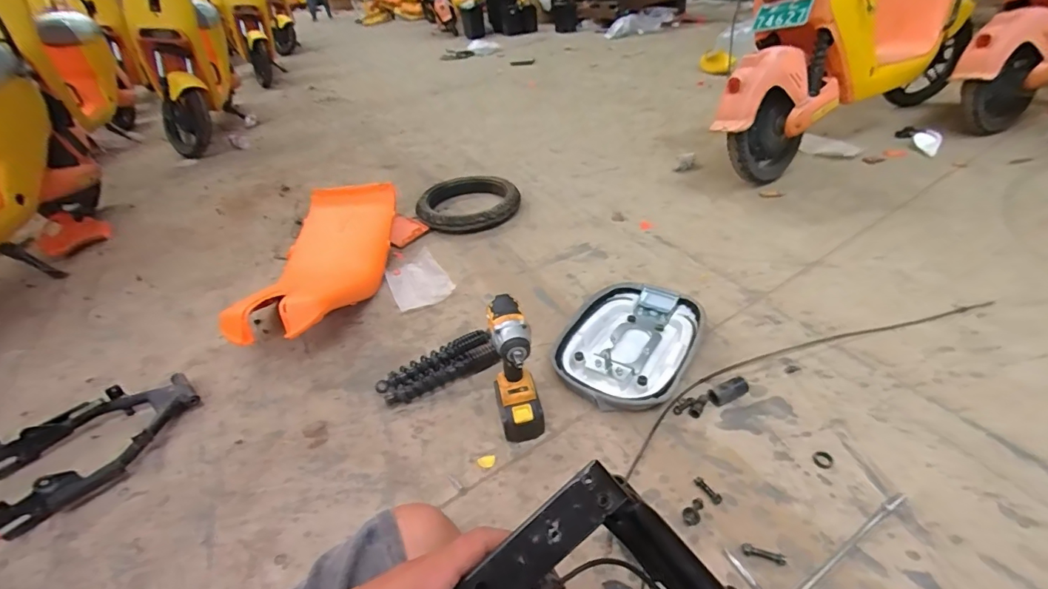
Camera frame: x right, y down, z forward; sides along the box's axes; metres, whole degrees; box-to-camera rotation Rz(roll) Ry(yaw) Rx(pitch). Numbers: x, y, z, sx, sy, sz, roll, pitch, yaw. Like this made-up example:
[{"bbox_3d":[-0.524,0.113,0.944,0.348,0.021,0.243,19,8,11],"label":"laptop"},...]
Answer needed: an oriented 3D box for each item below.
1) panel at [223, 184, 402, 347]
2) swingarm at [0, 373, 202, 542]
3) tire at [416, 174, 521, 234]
[{"bbox_3d":[-0.571,-0.086,1.310,0.307,0.160,0.660,-3,39,4],"label":"panel"},{"bbox_3d":[-0.835,0.287,0.897,0.342,0.087,0.240,-32,45,-29],"label":"swingarm"},{"bbox_3d":[-0.189,-0.326,1.649,0.352,0.084,0.338,-4,38,2],"label":"tire"}]

